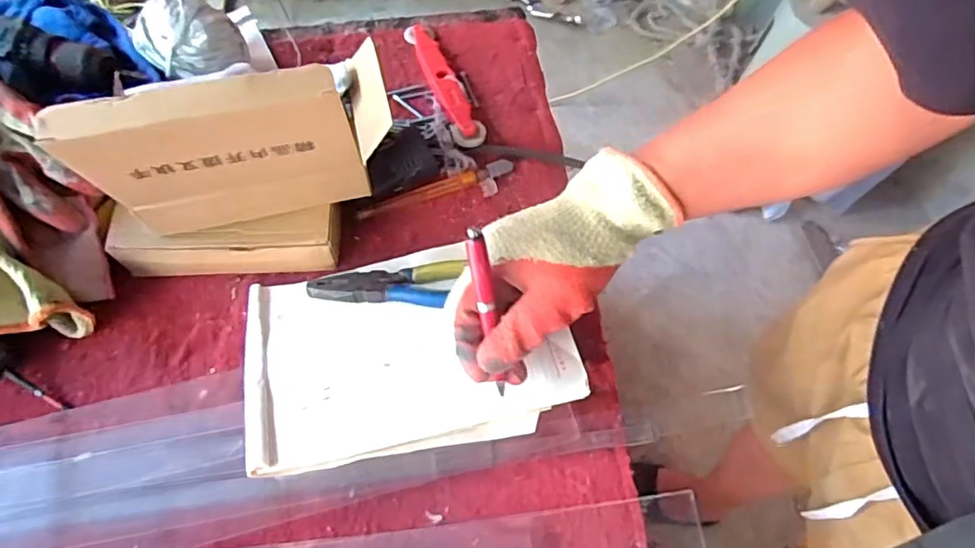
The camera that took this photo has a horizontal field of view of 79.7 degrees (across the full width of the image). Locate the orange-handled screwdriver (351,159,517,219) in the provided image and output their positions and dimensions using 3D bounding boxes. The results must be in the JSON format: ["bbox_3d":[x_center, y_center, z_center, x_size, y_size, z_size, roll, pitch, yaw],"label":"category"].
[{"bbox_3d":[-0.051,-0.085,0.574,0.159,0.008,0.016,-18,64,-12],"label":"orange-handled screwdriver"}]

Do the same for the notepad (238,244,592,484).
[{"bbox_3d":[-0.066,0.056,0.485,0.255,0.021,0.179,-12,55,-9],"label":"notepad"}]

